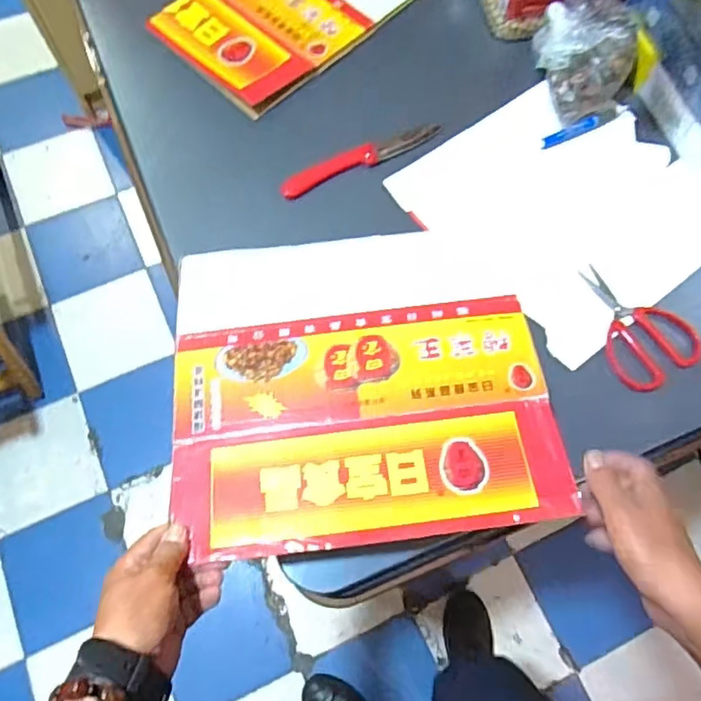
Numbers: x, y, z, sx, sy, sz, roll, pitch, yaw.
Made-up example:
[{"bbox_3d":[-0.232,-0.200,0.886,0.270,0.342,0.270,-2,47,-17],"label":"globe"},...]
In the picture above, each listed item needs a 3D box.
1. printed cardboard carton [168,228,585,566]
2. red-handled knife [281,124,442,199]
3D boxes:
[{"bbox_3d":[0.006,0.021,0.532,0.325,0.010,0.295,-6,63,-1],"label":"printed cardboard carton"},{"bbox_3d":[0.012,-0.226,0.677,0.202,0.009,0.035,-26,72,-10],"label":"red-handled knife"}]

